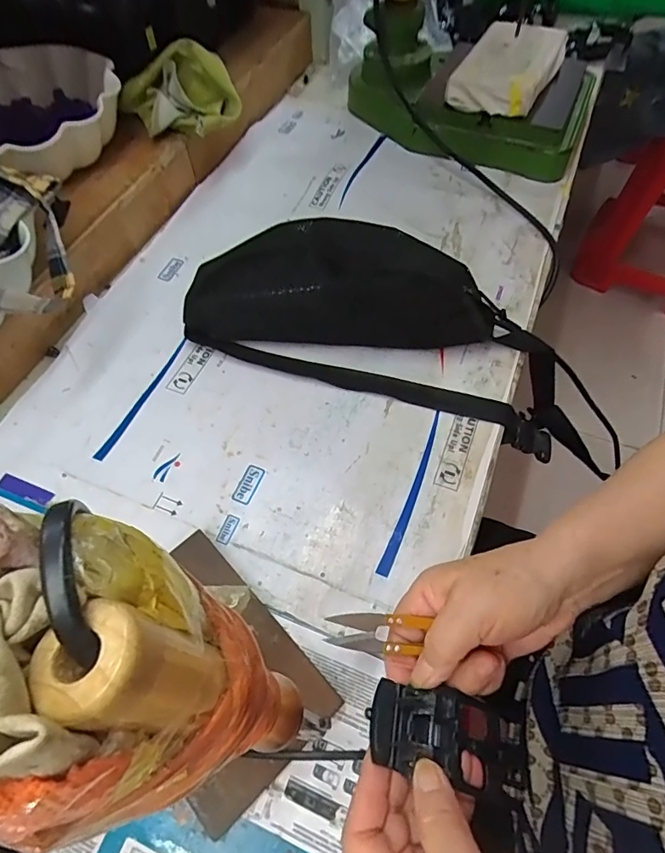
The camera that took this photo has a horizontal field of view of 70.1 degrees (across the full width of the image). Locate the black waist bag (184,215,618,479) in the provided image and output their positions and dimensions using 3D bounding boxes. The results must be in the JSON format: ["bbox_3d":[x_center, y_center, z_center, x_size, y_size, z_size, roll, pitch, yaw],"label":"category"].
[{"bbox_3d":[0.079,-0.078,0.470,0.393,0.201,0.175,18,62,13],"label":"black waist bag"}]

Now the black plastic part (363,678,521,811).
[{"bbox_3d":[0.061,0.168,0.259,0.082,0.013,0.043,17,62,6],"label":"black plastic part"}]

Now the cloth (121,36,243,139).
[{"bbox_3d":[-0.173,-0.373,0.535,0.127,0.055,0.109,-20,61,-8],"label":"cloth"}]

